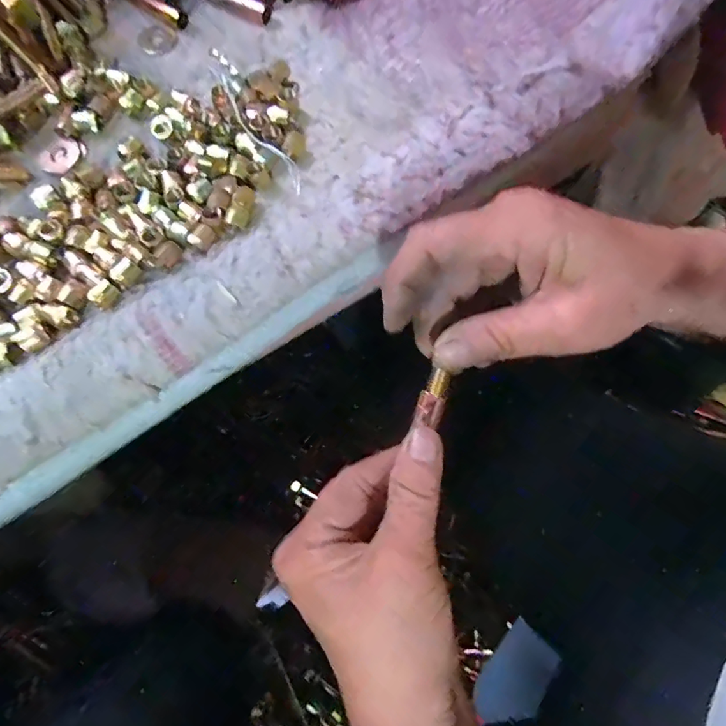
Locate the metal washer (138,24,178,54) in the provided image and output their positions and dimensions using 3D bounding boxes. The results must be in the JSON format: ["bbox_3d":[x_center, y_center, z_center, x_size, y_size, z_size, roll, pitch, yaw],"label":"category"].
[{"bbox_3d":[-0.136,-0.216,0.324,0.024,0.004,0.024,0,69,1],"label":"metal washer"}]

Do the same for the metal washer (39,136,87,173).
[{"bbox_3d":[-0.178,-0.123,0.287,0.021,0.004,0.025,35,79,2],"label":"metal washer"}]

